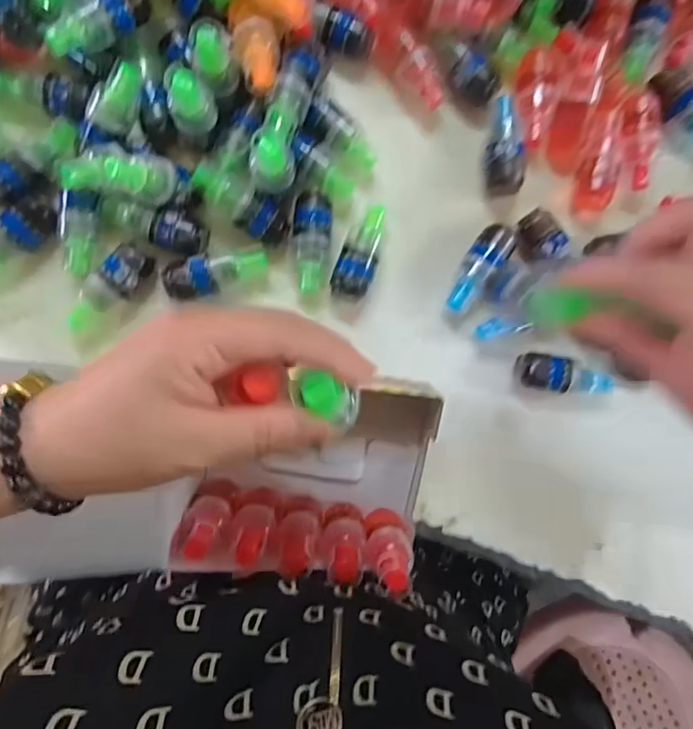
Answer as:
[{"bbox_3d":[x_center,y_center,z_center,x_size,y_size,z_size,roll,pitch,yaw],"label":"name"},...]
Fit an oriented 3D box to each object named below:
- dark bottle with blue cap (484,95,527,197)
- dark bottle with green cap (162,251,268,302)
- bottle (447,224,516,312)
[{"bbox_3d":[0.127,-0.178,0.405,0.029,0.023,0.077,-6,87,-6],"label":"dark bottle with blue cap"},{"bbox_3d":[-0.096,-0.069,0.374,0.075,0.023,0.030,-16,93,-20],"label":"dark bottle with green cap"},{"bbox_3d":[0.105,-0.079,0.397,0.026,0.022,0.079,37,84,-2],"label":"bottle"}]

